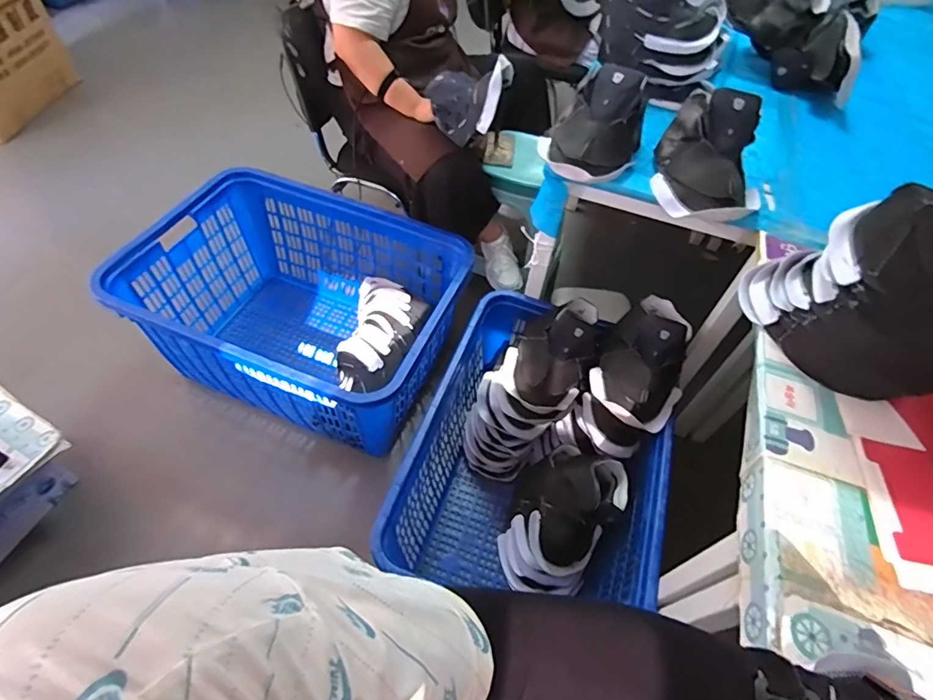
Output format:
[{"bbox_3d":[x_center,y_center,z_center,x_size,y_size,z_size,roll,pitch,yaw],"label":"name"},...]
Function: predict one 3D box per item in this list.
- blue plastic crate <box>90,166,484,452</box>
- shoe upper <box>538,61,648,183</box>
[{"bbox_3d":[-0.436,-0.100,1.385,0.773,0.400,0.584,21,54,10],"label":"blue plastic crate"},{"bbox_3d":[0.241,-0.430,0.929,0.172,0.138,0.187,3,53,-3],"label":"shoe upper"}]

